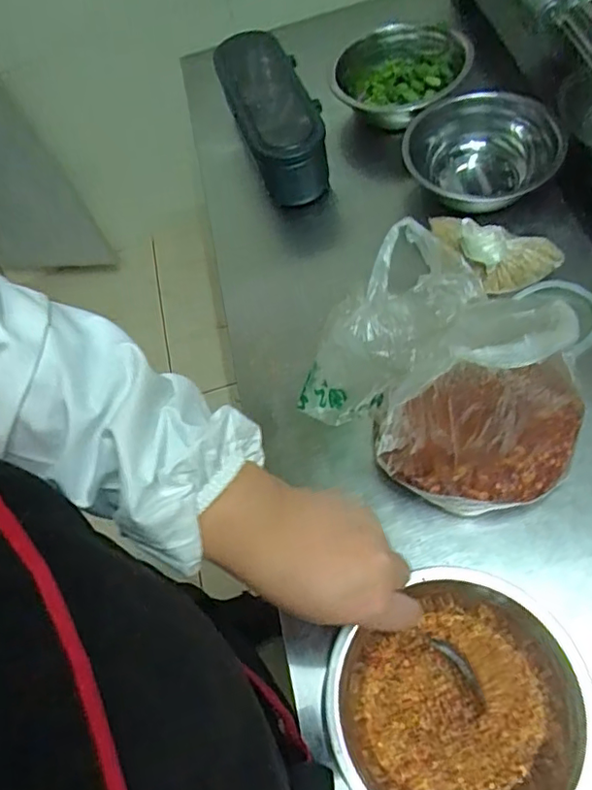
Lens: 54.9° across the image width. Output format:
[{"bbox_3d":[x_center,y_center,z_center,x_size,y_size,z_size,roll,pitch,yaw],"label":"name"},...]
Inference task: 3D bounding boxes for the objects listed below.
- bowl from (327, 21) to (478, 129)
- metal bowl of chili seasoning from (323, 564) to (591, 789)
[{"bbox_3d":[0.139,-0.389,0.706,0.160,0.075,0.145,-18,58,-9],"label":"bowl"},{"bbox_3d":[0.122,0.215,0.398,0.188,0.076,0.162,-29,60,-16],"label":"metal bowl of chili seasoning"}]

